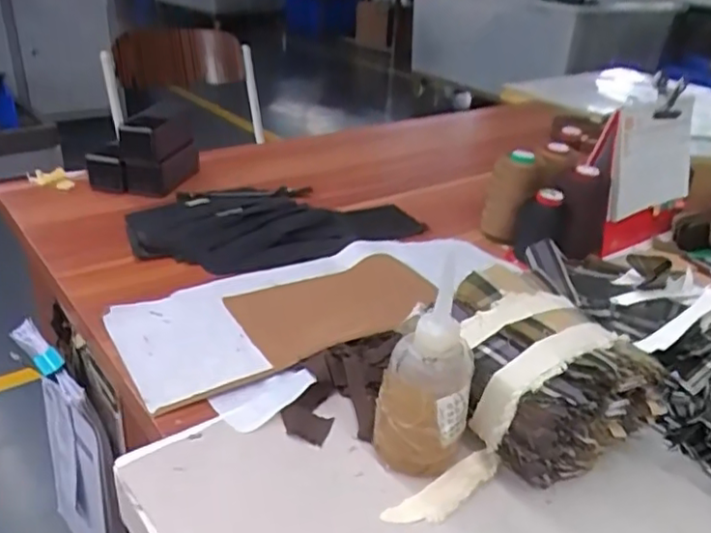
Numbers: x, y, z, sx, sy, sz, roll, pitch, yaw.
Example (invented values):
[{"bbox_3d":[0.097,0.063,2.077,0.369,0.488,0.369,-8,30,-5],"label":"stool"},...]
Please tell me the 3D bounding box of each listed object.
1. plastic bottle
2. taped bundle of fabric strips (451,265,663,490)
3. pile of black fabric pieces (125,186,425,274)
[{"bbox_3d":[0.050,0.081,0.454,0.057,0.142,0.058,3,28,-2],"label":"plastic bottle"},{"bbox_3d":[0.142,0.081,0.519,0.142,0.093,0.159,-11,31,-25],"label":"taped bundle of fabric strips"},{"bbox_3d":[-0.110,-0.073,0.842,0.371,0.020,0.241,-12,32,-26],"label":"pile of black fabric pieces"}]

